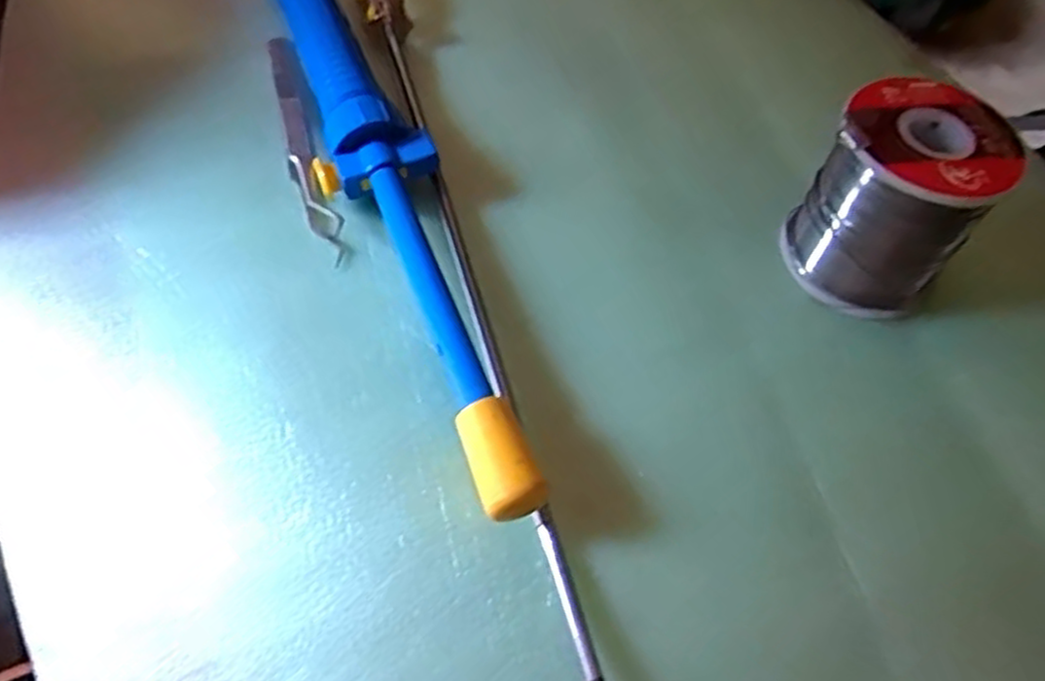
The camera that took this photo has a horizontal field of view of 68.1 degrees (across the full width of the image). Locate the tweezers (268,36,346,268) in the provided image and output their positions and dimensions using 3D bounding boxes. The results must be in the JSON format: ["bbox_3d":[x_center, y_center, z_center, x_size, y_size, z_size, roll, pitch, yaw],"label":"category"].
[{"bbox_3d":[-0.092,-0.086,0.316,0.014,0.015,0.126,-14,61,-15],"label":"tweezers"}]

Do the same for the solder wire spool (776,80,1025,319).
[{"bbox_3d":[0.138,-0.053,0.289,0.061,0.068,0.057,39,62,16],"label":"solder wire spool"}]

